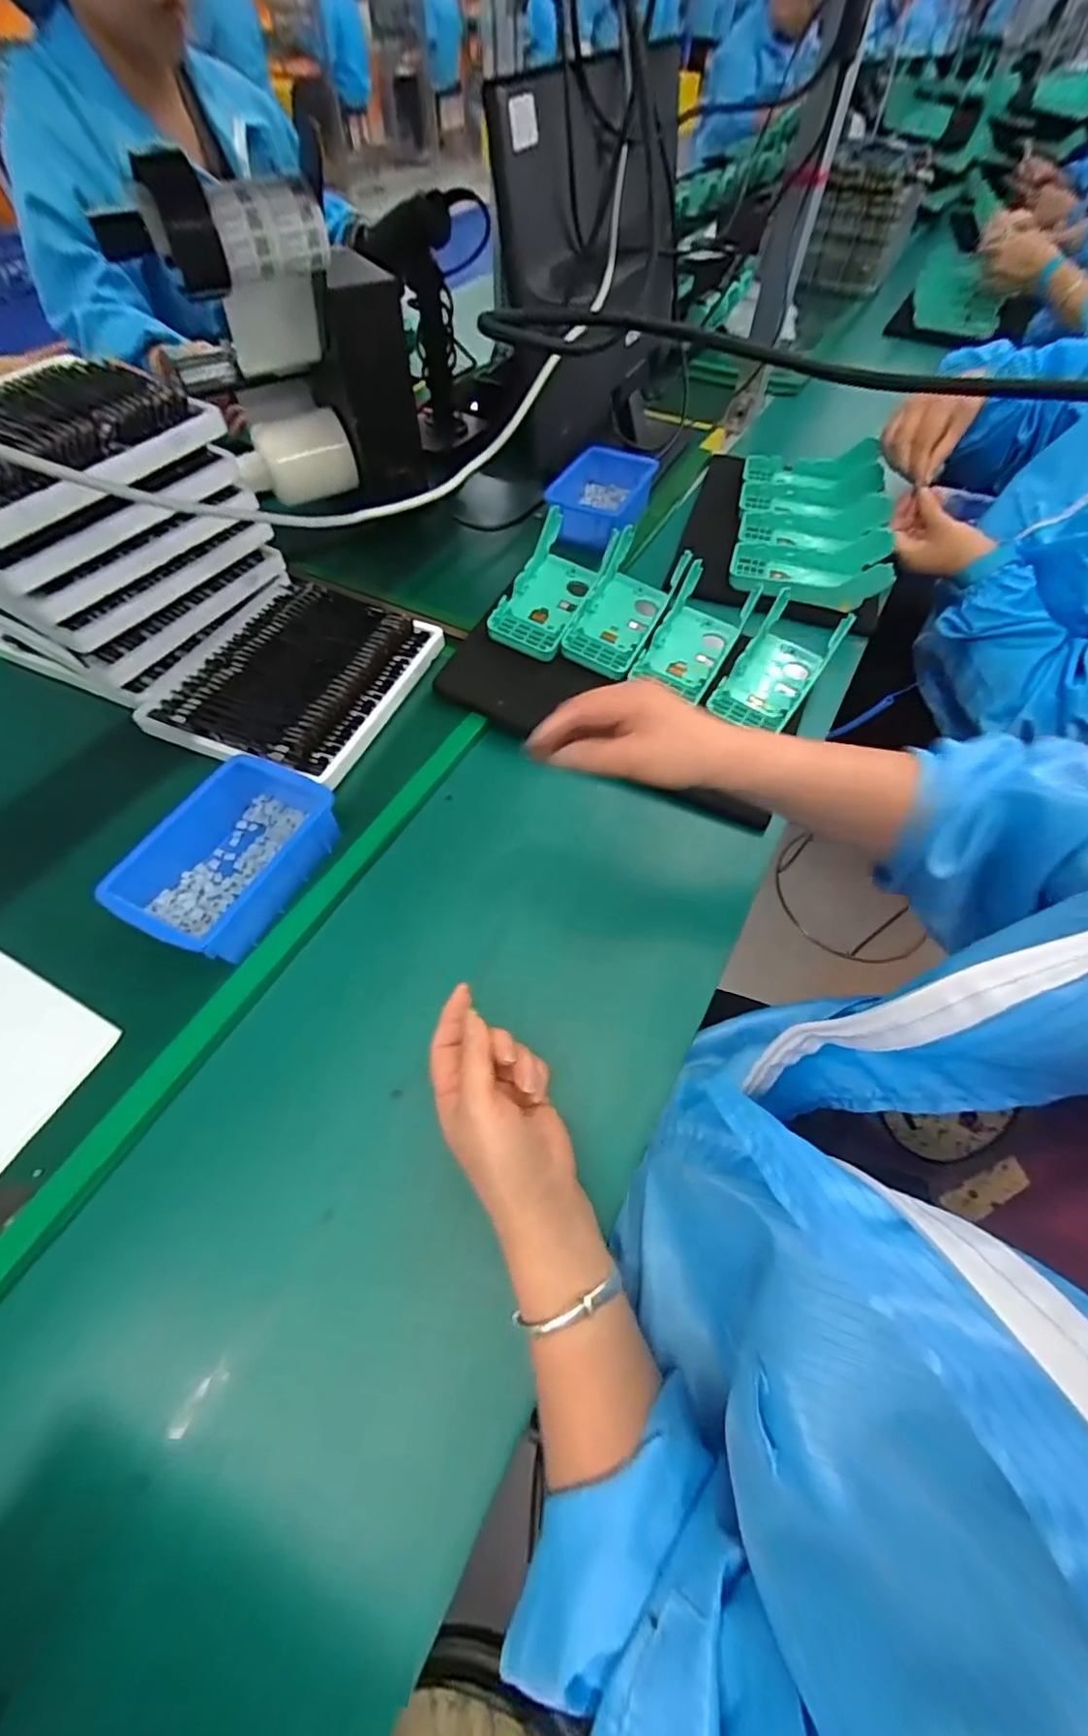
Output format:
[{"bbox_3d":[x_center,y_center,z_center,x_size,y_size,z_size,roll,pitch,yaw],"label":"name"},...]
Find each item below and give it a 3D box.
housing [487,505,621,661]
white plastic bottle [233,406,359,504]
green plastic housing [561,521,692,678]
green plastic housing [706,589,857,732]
[{"bbox_3d":[0.007,-0.297,0.583,0.093,0.040,0.177,19,68,9],"label":"housing"},{"bbox_3d":[-0.293,-0.474,0.636,0.125,0.073,0.086,-22,58,-21],"label":"white plastic bottle"},{"bbox_3d":[0.082,-0.269,0.577,0.076,0.056,0.156,24,67,12],"label":"green plastic housing"},{"bbox_3d":[0.233,-0.203,0.554,0.076,0.072,0.137,33,56,18],"label":"green plastic housing"}]

